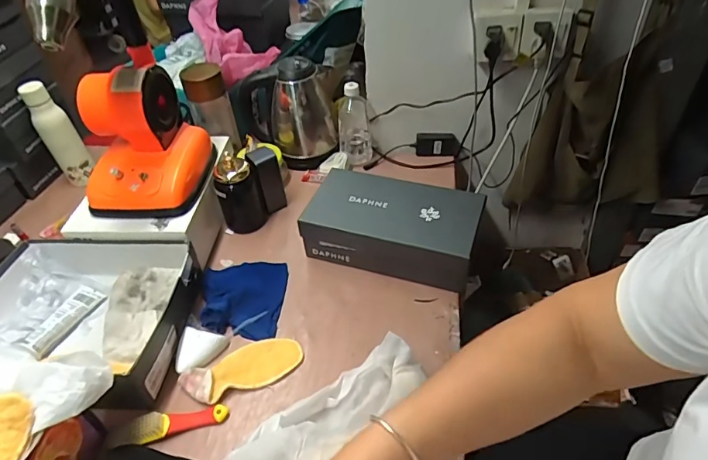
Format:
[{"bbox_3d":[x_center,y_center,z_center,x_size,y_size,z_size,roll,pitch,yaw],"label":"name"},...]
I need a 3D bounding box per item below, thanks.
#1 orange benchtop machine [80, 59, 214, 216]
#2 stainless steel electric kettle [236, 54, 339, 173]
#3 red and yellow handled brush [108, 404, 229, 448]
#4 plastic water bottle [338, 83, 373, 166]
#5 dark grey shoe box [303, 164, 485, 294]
[{"bbox_3d":[-0.369,-0.162,0.813,0.171,0.199,0.192,2,44,5],"label":"orange benchtop machine"},{"bbox_3d":[-0.136,-0.259,1.035,0.176,0.207,0.149,26,51,27],"label":"stainless steel electric kettle"},{"bbox_3d":[-0.253,0.268,0.650,0.148,0.027,0.042,-11,44,-8],"label":"red and yellow handled brush"},{"bbox_3d":[0.003,-0.233,1.026,0.073,0.165,0.056,-6,44,-2],"label":"plastic water bottle"},{"bbox_3d":[0.069,-0.003,0.847,0.283,0.110,0.145,13,46,17],"label":"dark grey shoe box"}]

